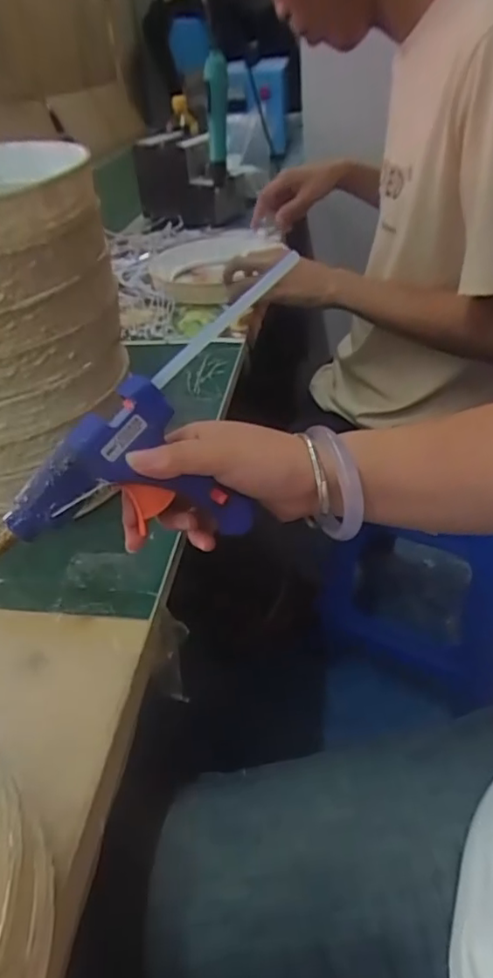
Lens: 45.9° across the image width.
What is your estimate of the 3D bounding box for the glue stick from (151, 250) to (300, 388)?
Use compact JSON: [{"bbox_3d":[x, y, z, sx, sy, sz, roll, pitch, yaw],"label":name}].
[{"bbox_3d":[-0.013,-0.098,0.338,0.113,0.011,0.008,-45,52,-10],"label":"glue stick"}]

